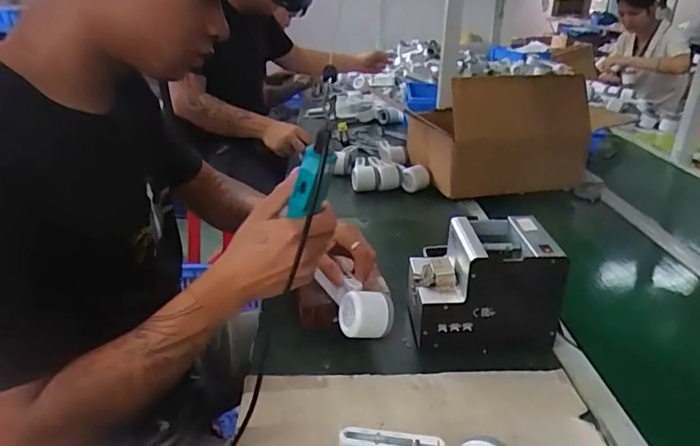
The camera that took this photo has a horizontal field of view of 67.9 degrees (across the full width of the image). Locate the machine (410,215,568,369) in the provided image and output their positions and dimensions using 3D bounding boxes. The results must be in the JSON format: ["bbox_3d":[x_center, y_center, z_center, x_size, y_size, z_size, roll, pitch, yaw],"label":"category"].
[{"bbox_3d":[0.181,0.087,0.722,0.183,0.150,0.137,1,24,-2],"label":"machine"}]

